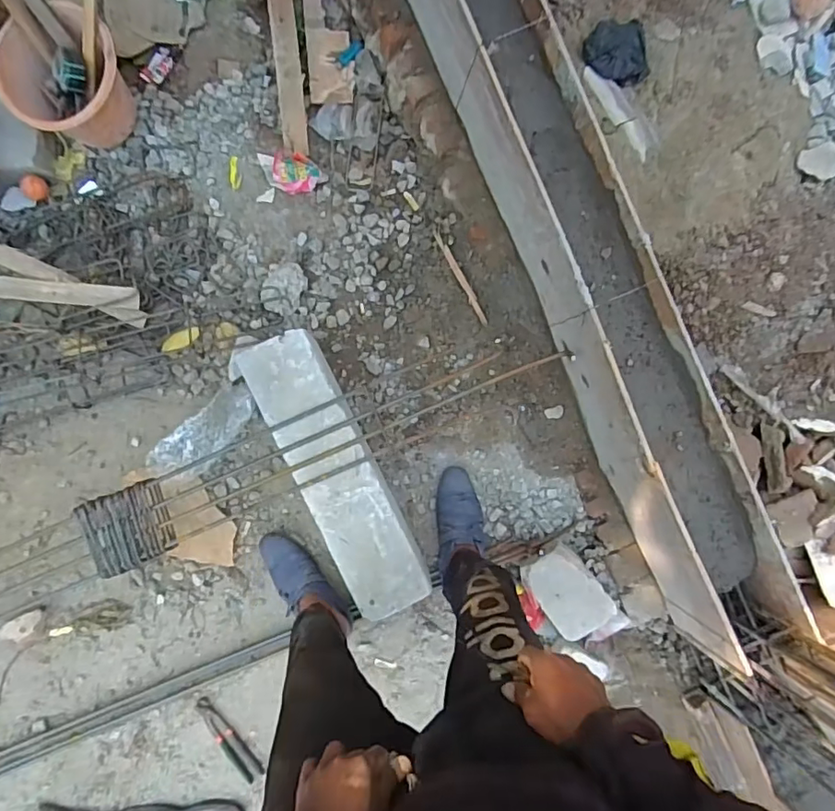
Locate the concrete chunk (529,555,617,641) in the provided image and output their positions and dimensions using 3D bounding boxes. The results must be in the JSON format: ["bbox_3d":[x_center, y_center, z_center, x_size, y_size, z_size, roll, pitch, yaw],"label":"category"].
[{"bbox_3d":[0.345,0.423,1.220,0.135,0.050,0.193,-38,88,16],"label":"concrete chunk"}]

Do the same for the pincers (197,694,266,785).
[{"bbox_3d":[-0.443,0.779,1.240,0.050,0.013,0.222,-38,94,-4],"label":"pincers"}]

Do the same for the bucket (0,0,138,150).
[{"bbox_3d":[-0.735,-0.679,1.129,0.222,0.177,0.231,0,90,-3],"label":"bucket"}]

